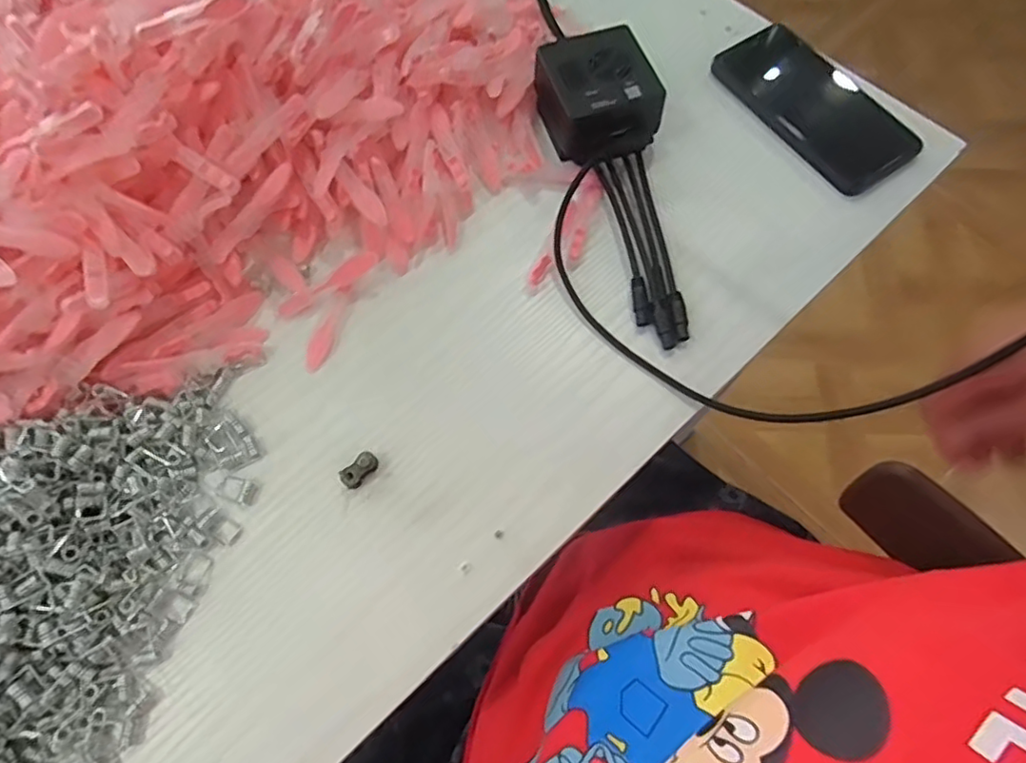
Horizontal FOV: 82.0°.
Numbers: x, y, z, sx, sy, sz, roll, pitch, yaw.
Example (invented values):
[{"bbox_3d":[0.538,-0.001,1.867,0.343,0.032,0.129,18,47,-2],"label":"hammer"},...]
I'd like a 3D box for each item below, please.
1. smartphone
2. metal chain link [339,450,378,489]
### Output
[{"bbox_3d":[0.230,-0.210,0.445,0.075,0.014,0.151,-32,75,-7],"label":"smartphone"},{"bbox_3d":[-0.092,0.053,0.354,0.010,0.014,0.024,38,72,15],"label":"metal chain link"}]

